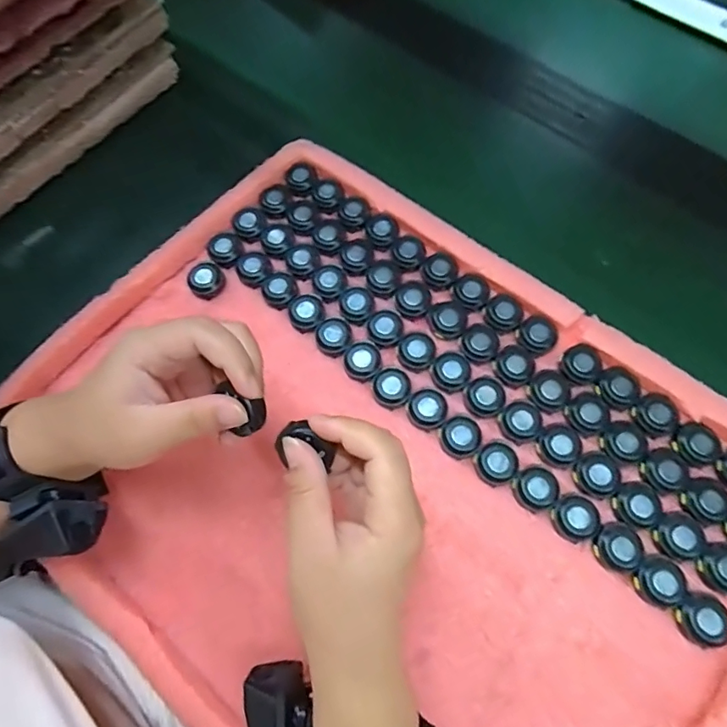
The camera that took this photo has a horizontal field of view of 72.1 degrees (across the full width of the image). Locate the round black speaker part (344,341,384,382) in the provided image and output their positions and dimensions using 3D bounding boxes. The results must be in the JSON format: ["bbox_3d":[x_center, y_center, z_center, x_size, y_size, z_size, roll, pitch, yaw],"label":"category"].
[{"bbox_3d":[0.000,-0.003,0.376,0.027,0.006,0.030,3,69,1],"label":"round black speaker part"}]

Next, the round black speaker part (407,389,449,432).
[{"bbox_3d":[0.046,0.034,0.361,0.027,0.010,0.028,0,66,0],"label":"round black speaker part"}]

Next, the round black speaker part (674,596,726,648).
[{"bbox_3d":[0.209,0.158,0.306,0.030,0.011,0.028,0,66,0],"label":"round black speaker part"}]

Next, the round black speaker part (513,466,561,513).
[{"bbox_3d":[0.117,0.086,0.341,0.031,0.012,0.027,-23,68,-10],"label":"round black speaker part"}]

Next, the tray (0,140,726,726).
[{"bbox_3d":[0.017,0.074,0.349,0.493,0.037,0.369,37,73,13],"label":"tray"}]

